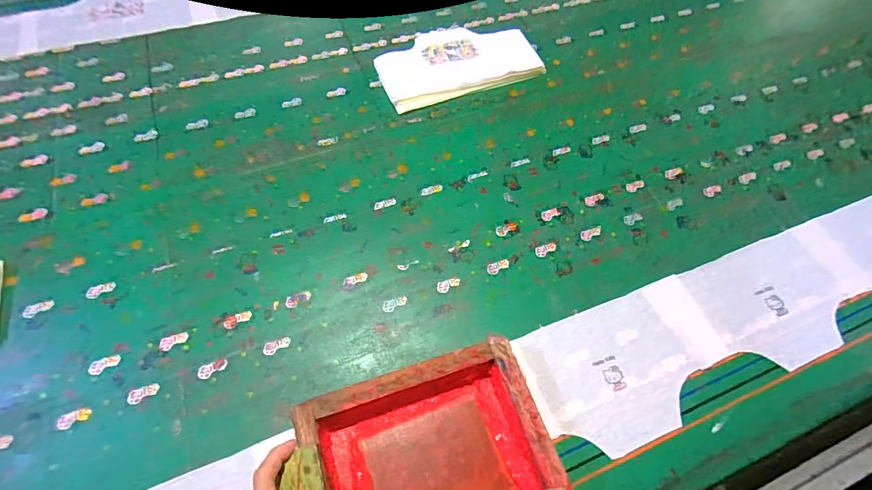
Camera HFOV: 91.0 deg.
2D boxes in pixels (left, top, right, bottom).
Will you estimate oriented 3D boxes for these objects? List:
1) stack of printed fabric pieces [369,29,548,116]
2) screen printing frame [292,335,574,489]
[{"bbox_3d":[0.037,-0.345,0.787,0.287,0.026,0.170,-18,65,-12],"label":"stack of printed fabric pieces"},{"bbox_3d":[0.007,0.255,0.444,0.247,0.049,0.254,-17,64,-12],"label":"screen printing frame"}]

